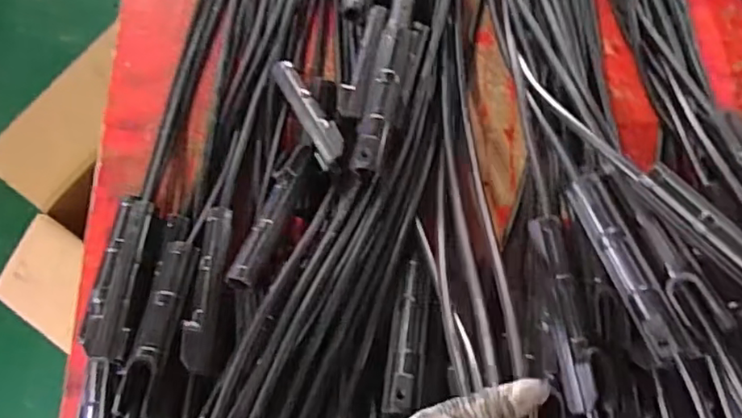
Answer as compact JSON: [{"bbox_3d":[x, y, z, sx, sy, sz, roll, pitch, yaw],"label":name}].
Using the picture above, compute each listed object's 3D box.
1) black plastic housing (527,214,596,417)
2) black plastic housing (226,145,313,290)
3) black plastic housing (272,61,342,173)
[{"bbox_3d":[0.156,0.081,0.479,0.024,0.024,0.154,-7,69,1],"label":"black plastic housing"},{"bbox_3d":[-0.092,0.005,0.549,0.022,0.023,0.147,18,61,8],"label":"black plastic housing"},{"bbox_3d":[-0.065,-0.099,0.606,0.028,0.021,0.159,-26,57,-6],"label":"black plastic housing"}]

